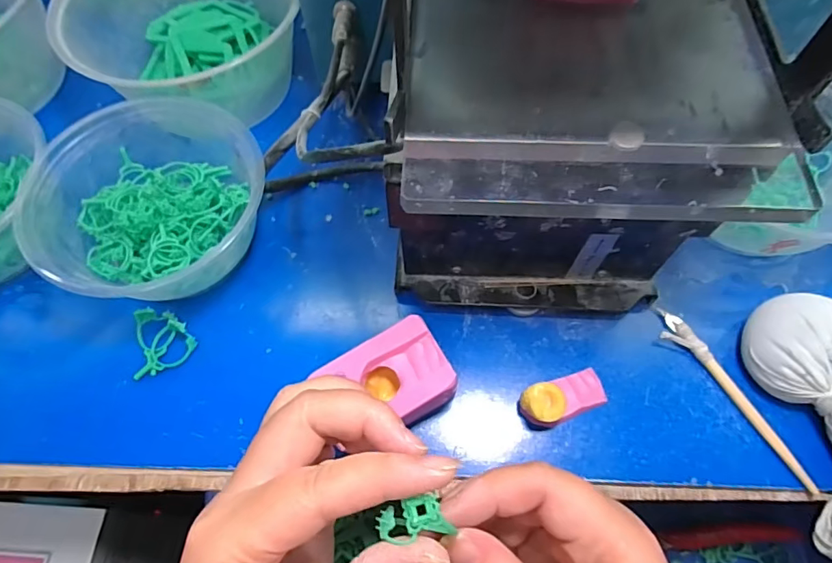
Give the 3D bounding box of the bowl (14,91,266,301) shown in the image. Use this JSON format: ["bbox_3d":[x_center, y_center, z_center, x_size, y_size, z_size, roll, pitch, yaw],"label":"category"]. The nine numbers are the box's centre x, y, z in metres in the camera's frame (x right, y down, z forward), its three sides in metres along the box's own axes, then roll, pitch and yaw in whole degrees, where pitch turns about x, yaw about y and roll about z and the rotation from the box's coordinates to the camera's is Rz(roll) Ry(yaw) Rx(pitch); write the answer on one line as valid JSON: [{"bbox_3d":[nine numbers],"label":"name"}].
[{"bbox_3d":[-0.162,-0.049,0.313,0.134,0.060,0.122,0,64,1],"label":"bowl"}]

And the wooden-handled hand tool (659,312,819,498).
[{"bbox_3d":[0.179,0.063,0.278,0.016,0.007,0.113,-32,68,-14],"label":"wooden-handled hand tool"}]

